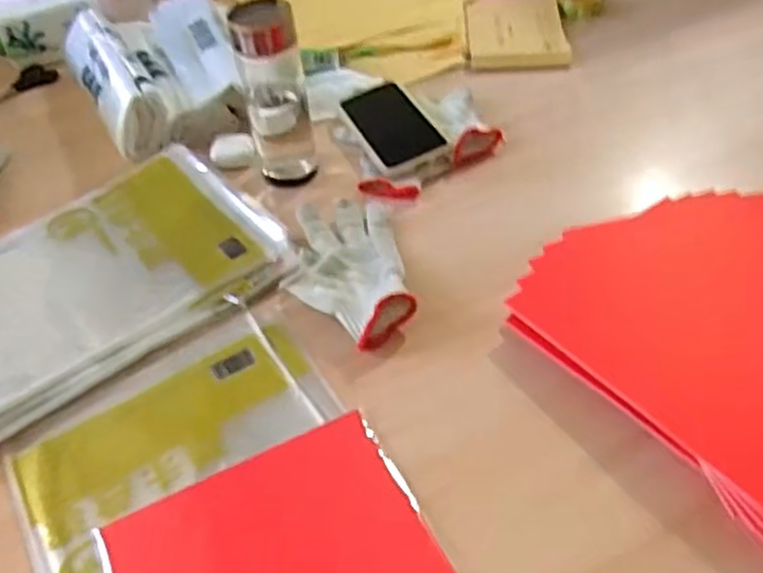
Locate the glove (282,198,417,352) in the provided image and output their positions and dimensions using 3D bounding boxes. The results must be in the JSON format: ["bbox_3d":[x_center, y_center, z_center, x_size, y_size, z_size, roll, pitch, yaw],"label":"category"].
[{"bbox_3d":[-0.034,-0.021,0.674,0.108,0.036,0.185,-9,45,-3],"label":"glove"}]

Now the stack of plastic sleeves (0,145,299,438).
[{"bbox_3d":[-0.286,-0.007,0.695,0.347,0.026,0.254,-31,50,-23],"label":"stack of plastic sleeves"}]

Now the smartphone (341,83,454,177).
[{"bbox_3d":[0.011,-0.186,0.831,0.078,0.014,0.173,-24,46,-9],"label":"smartphone"}]

